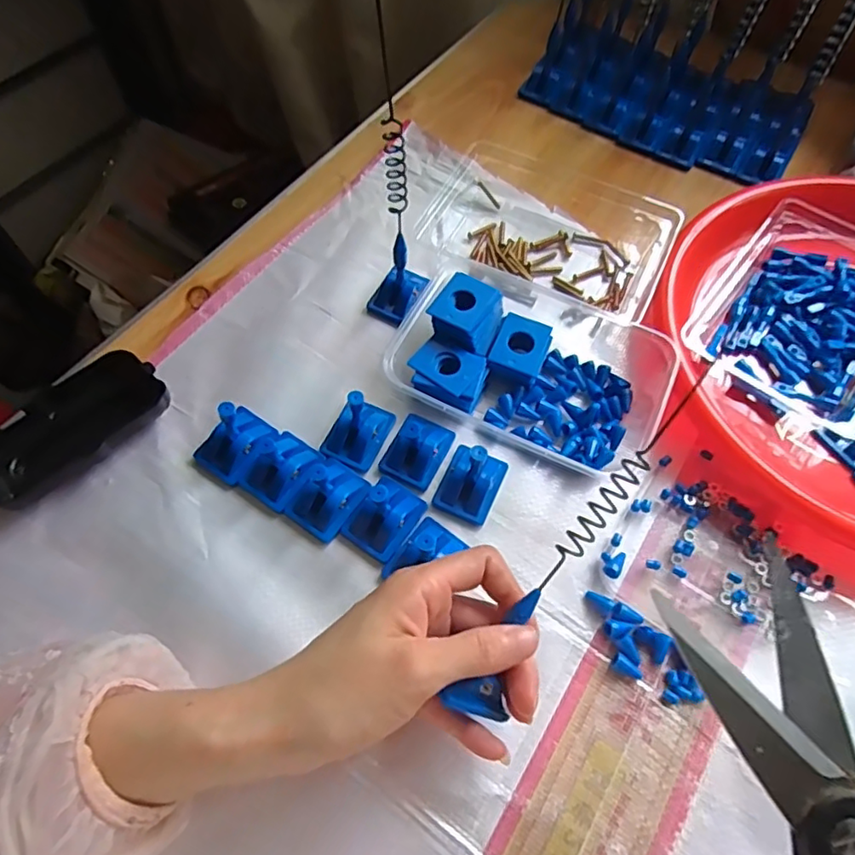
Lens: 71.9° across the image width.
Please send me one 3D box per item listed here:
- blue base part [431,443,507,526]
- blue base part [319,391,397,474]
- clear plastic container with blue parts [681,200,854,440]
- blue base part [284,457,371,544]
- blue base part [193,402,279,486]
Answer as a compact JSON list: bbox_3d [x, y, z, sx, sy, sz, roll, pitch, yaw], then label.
[{"bbox_3d":[0.027,0.027,0.346,0.033,0.042,0.042,24,64,11],"label":"blue base part"},{"bbox_3d":[-0.044,-0.004,0.358,0.033,0.041,0.040,25,64,12],"label":"blue base part"},{"bbox_3d":[0.266,-0.081,0.408,0.123,0.032,0.177,36,67,17],"label":"clear plastic container with blue parts"},{"bbox_3d":[-0.058,0.040,0.349,0.034,0.022,0.045,32,65,15],"label":"blue base part"},{"bbox_3d":[-0.118,0.003,0.353,0.035,0.041,0.043,30,65,14],"label":"blue base part"}]

